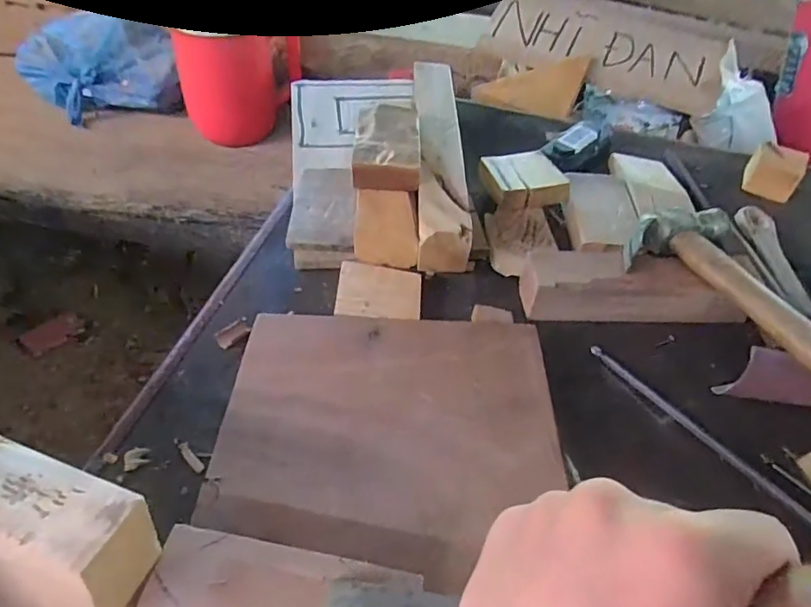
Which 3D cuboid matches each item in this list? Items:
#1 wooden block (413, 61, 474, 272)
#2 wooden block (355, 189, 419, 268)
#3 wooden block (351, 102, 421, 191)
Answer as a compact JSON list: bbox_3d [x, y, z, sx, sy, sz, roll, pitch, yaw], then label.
[{"bbox_3d":[0.031,-0.152,0.554,0.044,0.056,0.297,2,48,-3],"label":"wooden block"},{"bbox_3d":[-0.017,-0.065,0.478,0.054,0.041,0.065,2,48,-3],"label":"wooden block"},{"bbox_3d":[-0.017,-0.148,0.506,0.058,0.021,0.114,2,48,-4],"label":"wooden block"}]

